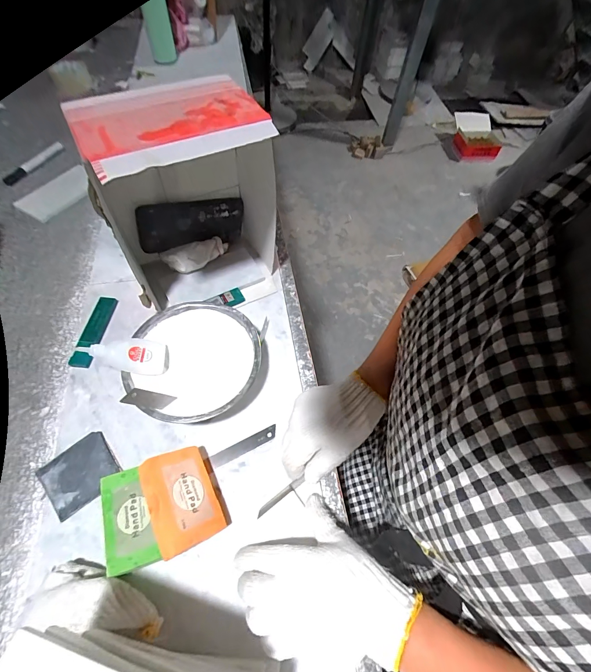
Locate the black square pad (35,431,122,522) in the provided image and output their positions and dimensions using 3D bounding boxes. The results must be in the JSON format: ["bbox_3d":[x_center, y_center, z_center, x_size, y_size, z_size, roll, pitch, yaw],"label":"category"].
[{"bbox_3d":[-0.248,0.160,0.383,0.074,0.013,0.068,-36,66,-21],"label":"black square pad"}]

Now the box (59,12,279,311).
[{"bbox_3d":[-0.131,-0.158,0.440,0.197,0.249,0.152,-21,61,-13],"label":"box"}]

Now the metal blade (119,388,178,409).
[{"bbox_3d":[-0.160,0.070,0.367,0.005,0.068,0.017,1,72,25],"label":"metal blade"}]

